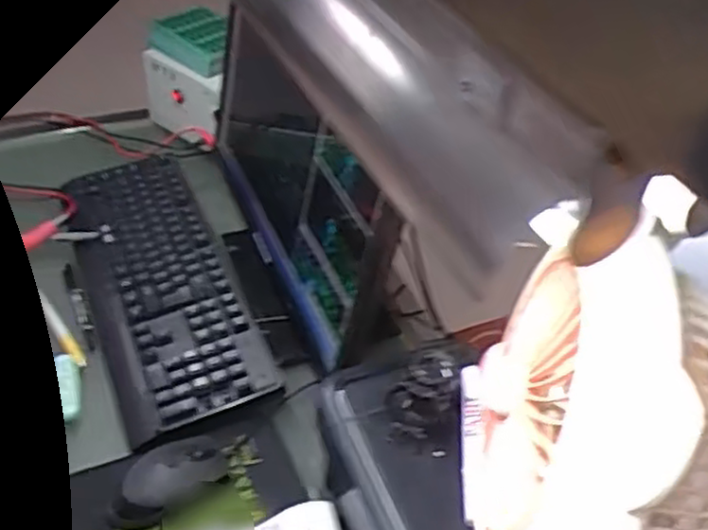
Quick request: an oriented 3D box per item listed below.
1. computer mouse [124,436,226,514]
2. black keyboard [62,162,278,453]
[{"bbox_3d":[-0.167,0.191,0.688,0.053,0.037,0.097,36,37,30],"label":"computer mouse"},{"bbox_3d":[-0.234,0.011,0.867,0.160,0.040,0.438,-14,45,-22],"label":"black keyboard"}]

